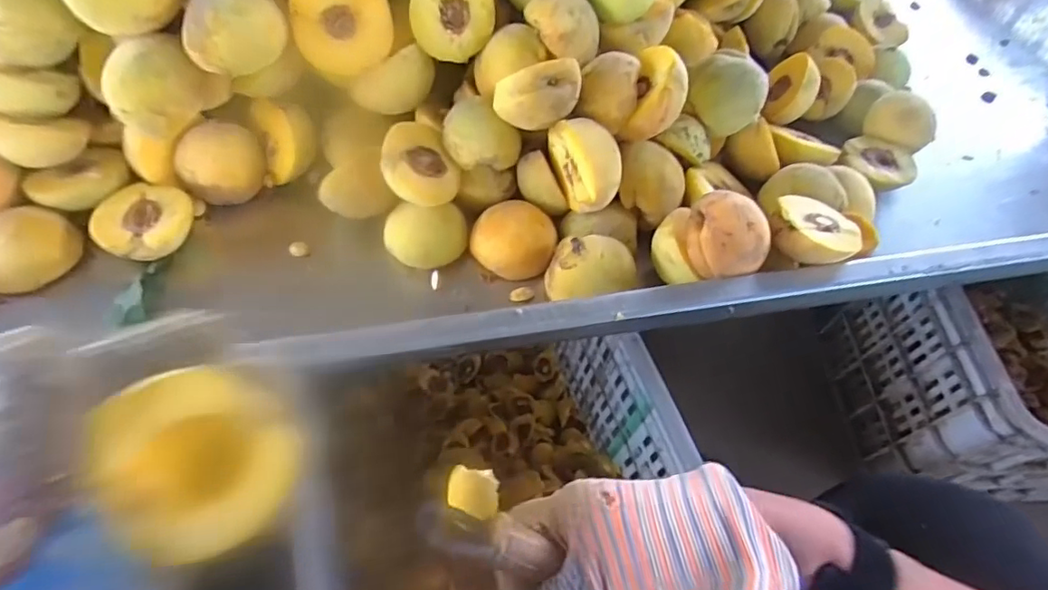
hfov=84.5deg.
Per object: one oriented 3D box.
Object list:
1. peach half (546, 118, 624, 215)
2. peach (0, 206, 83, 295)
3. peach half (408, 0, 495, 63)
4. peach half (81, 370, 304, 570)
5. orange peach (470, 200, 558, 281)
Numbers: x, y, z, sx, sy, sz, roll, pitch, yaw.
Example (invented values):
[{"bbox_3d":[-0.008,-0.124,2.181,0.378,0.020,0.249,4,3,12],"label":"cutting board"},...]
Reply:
[{"bbox_3d":[0.045,-0.096,0.436,0.031,0.077,0.067,-16,60,-14],"label":"peach half"},{"bbox_3d":[-0.364,-0.035,0.419,0.063,0.032,0.063,36,62,18],"label":"peach"},{"bbox_3d":[-0.058,-0.221,0.464,0.063,0.033,0.065,-2,98,-7],"label":"peach half"},{"bbox_3d":[-0.123,0.061,0.220,0.060,0.032,0.064,-44,112,-27],"label":"peach half"},{"bbox_3d":[-0.006,-0.043,0.446,0.064,0.034,0.055,-21,61,-17],"label":"orange peach"}]

